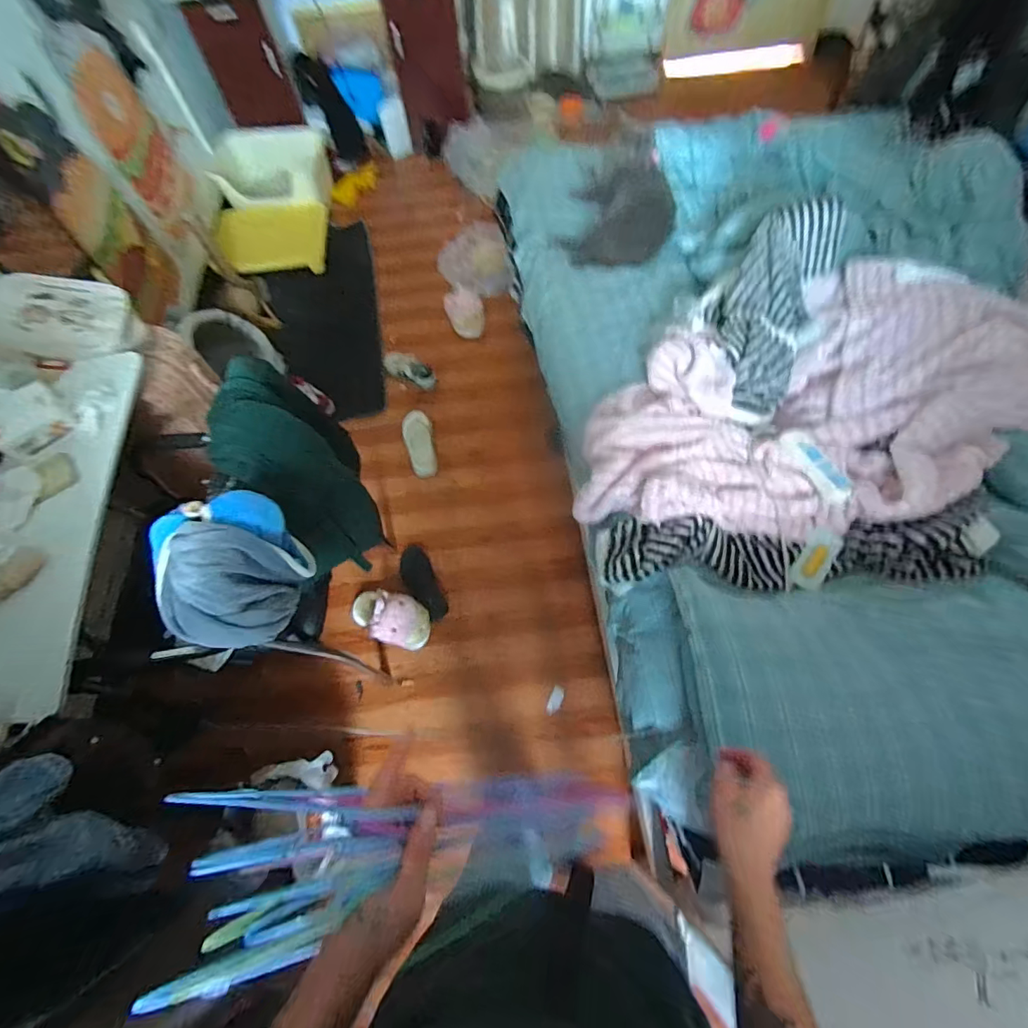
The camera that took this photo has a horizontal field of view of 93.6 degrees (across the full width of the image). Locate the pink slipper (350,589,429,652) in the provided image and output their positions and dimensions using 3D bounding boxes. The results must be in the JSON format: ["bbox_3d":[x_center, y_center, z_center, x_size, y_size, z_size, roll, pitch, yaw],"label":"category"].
[{"bbox_3d":[-0.364,0.293,1.367,0.246,0.104,0.142,11,65,8],"label":"pink slipper"}]

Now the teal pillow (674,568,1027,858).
[{"bbox_3d":[0.591,0.280,0.736,0.619,0.068,0.418,-1,63,2],"label":"teal pillow"}]

